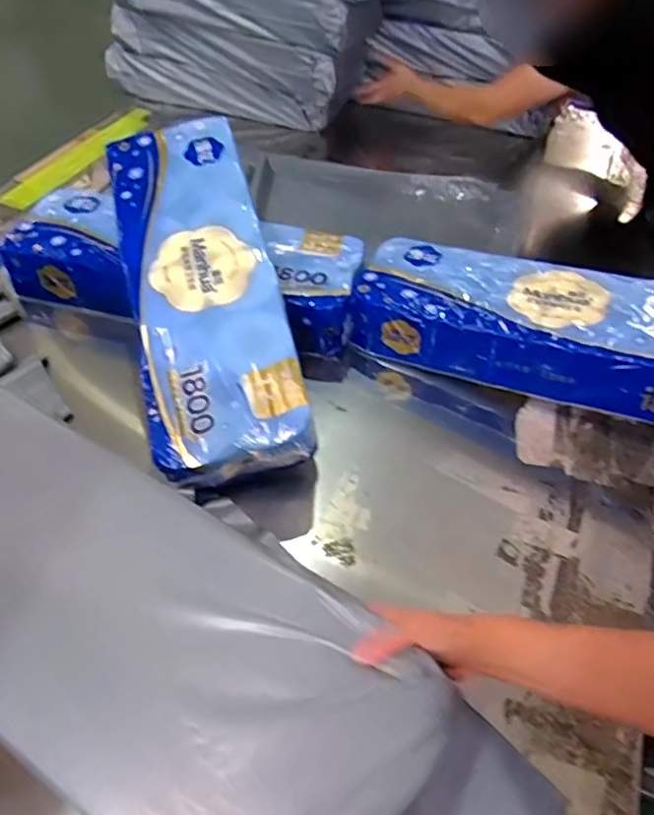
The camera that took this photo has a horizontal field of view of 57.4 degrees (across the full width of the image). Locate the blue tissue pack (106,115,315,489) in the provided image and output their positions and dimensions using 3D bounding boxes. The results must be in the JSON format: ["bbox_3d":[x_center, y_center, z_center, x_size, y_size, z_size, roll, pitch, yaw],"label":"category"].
[{"bbox_3d":[-0.185,-0.194,0.890,0.213,0.094,0.611,-11,67,-13],"label":"blue tissue pack"}]

